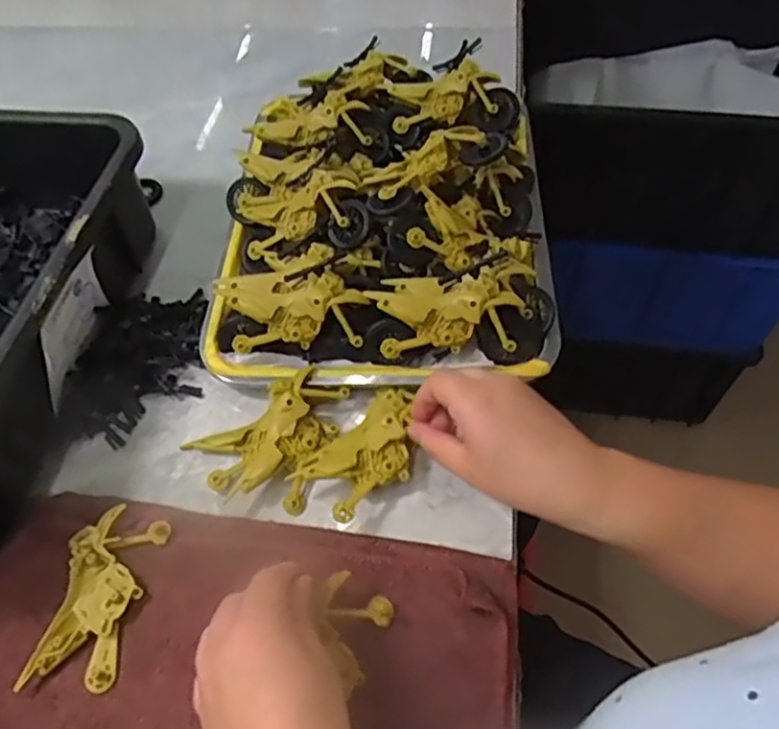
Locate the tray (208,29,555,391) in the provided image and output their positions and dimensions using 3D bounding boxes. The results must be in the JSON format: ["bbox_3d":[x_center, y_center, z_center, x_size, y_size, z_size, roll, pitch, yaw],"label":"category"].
[{"bbox_3d":[-0.006,-0.144,0.548,0.254,0.066,0.348,0,55,3],"label":"tray"}]

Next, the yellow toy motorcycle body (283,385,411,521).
[{"bbox_3d":[-0.015,0.059,0.433,0.053,0.021,0.110,31,62,23],"label":"yellow toy motorcycle body"}]

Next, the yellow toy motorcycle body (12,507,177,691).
[{"bbox_3d":[-0.171,0.136,0.391,0.049,0.014,0.099,8,56,9],"label":"yellow toy motorcycle body"}]

